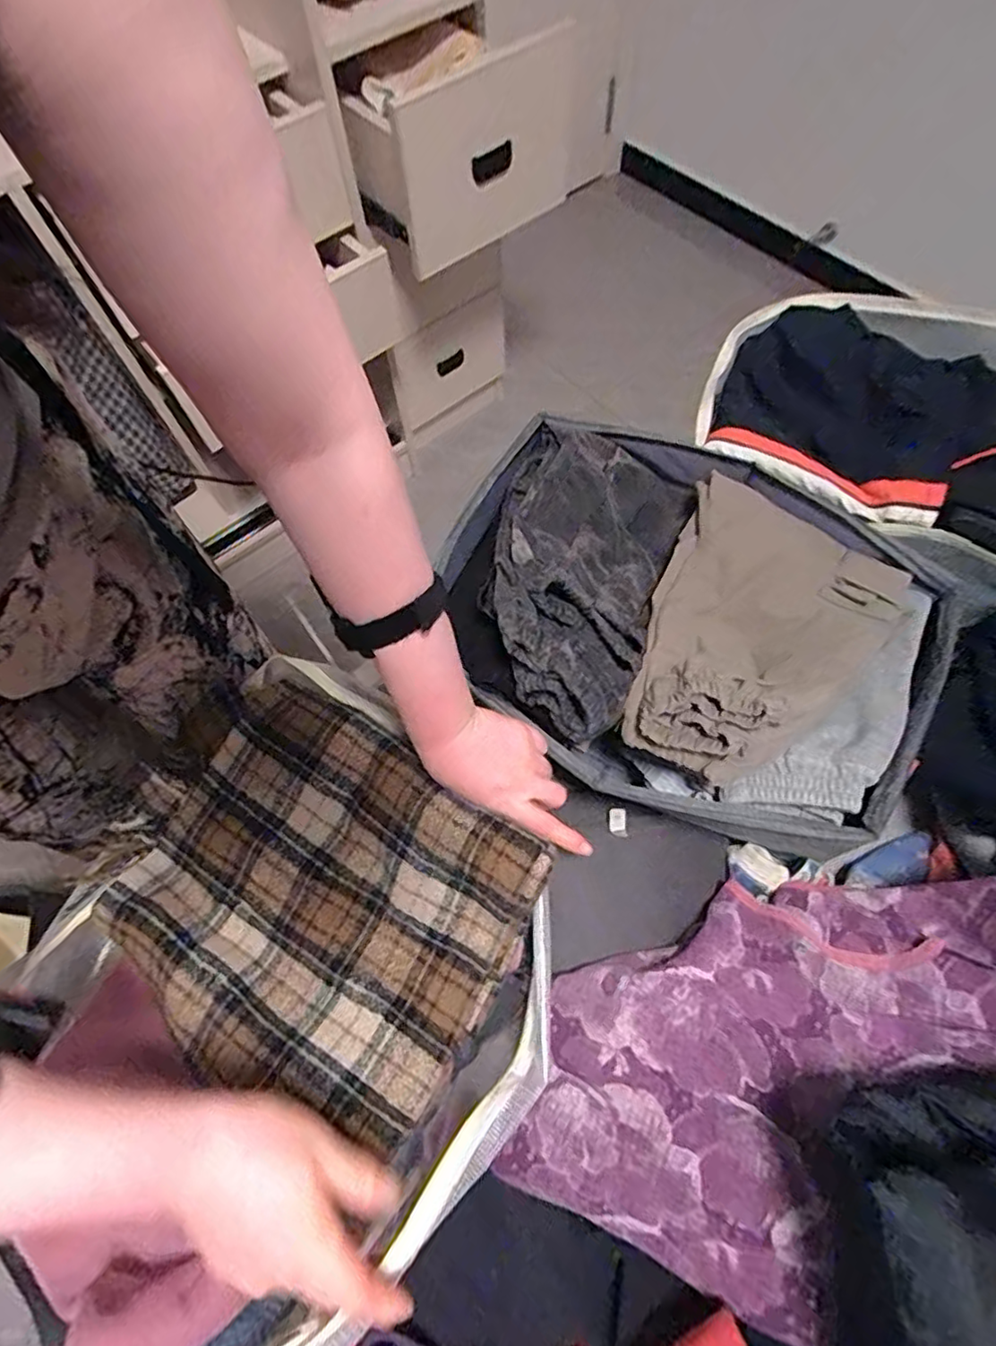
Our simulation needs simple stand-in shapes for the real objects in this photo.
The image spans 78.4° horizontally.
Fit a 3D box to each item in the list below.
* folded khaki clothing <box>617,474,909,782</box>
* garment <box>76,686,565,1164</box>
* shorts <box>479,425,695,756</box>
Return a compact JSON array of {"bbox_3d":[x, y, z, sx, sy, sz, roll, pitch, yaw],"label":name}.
[{"bbox_3d":[0.237,-0.041,0.535,0.210,0.059,0.288,26,69,14],"label":"folded khaki clothing"},{"bbox_3d":[-0.155,0.171,0.490,0.326,0.084,0.279,31,71,15],"label":"garment"},{"bbox_3d":[0.068,-0.109,0.584,0.181,0.094,0.324,18,68,11],"label":"shorts"}]

